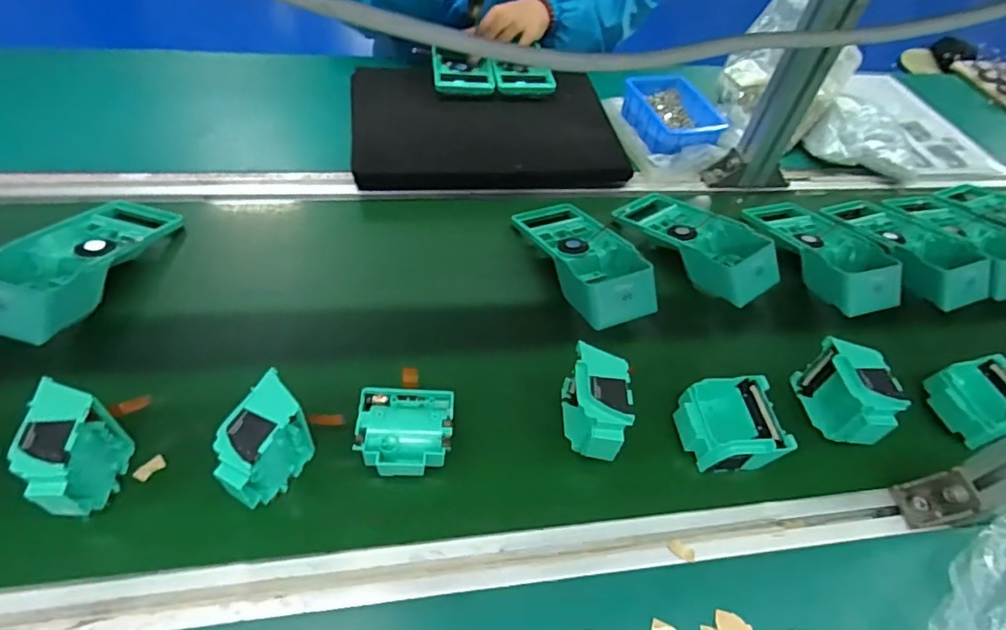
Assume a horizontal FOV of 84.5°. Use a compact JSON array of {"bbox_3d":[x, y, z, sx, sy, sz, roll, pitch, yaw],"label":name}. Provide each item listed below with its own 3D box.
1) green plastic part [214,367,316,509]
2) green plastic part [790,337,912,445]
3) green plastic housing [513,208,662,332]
[{"bbox_3d":[-0.174,0.096,0.410,0.038,0.076,0.079,24,56,14],"label":"green plastic part"},{"bbox_3d":[0.307,0.072,0.495,0.039,0.076,0.084,-7,55,-8],"label":"green plastic part"},{"bbox_3d":[0.087,-0.063,0.599,0.092,0.060,0.191,-16,57,-15],"label":"green plastic housing"}]

